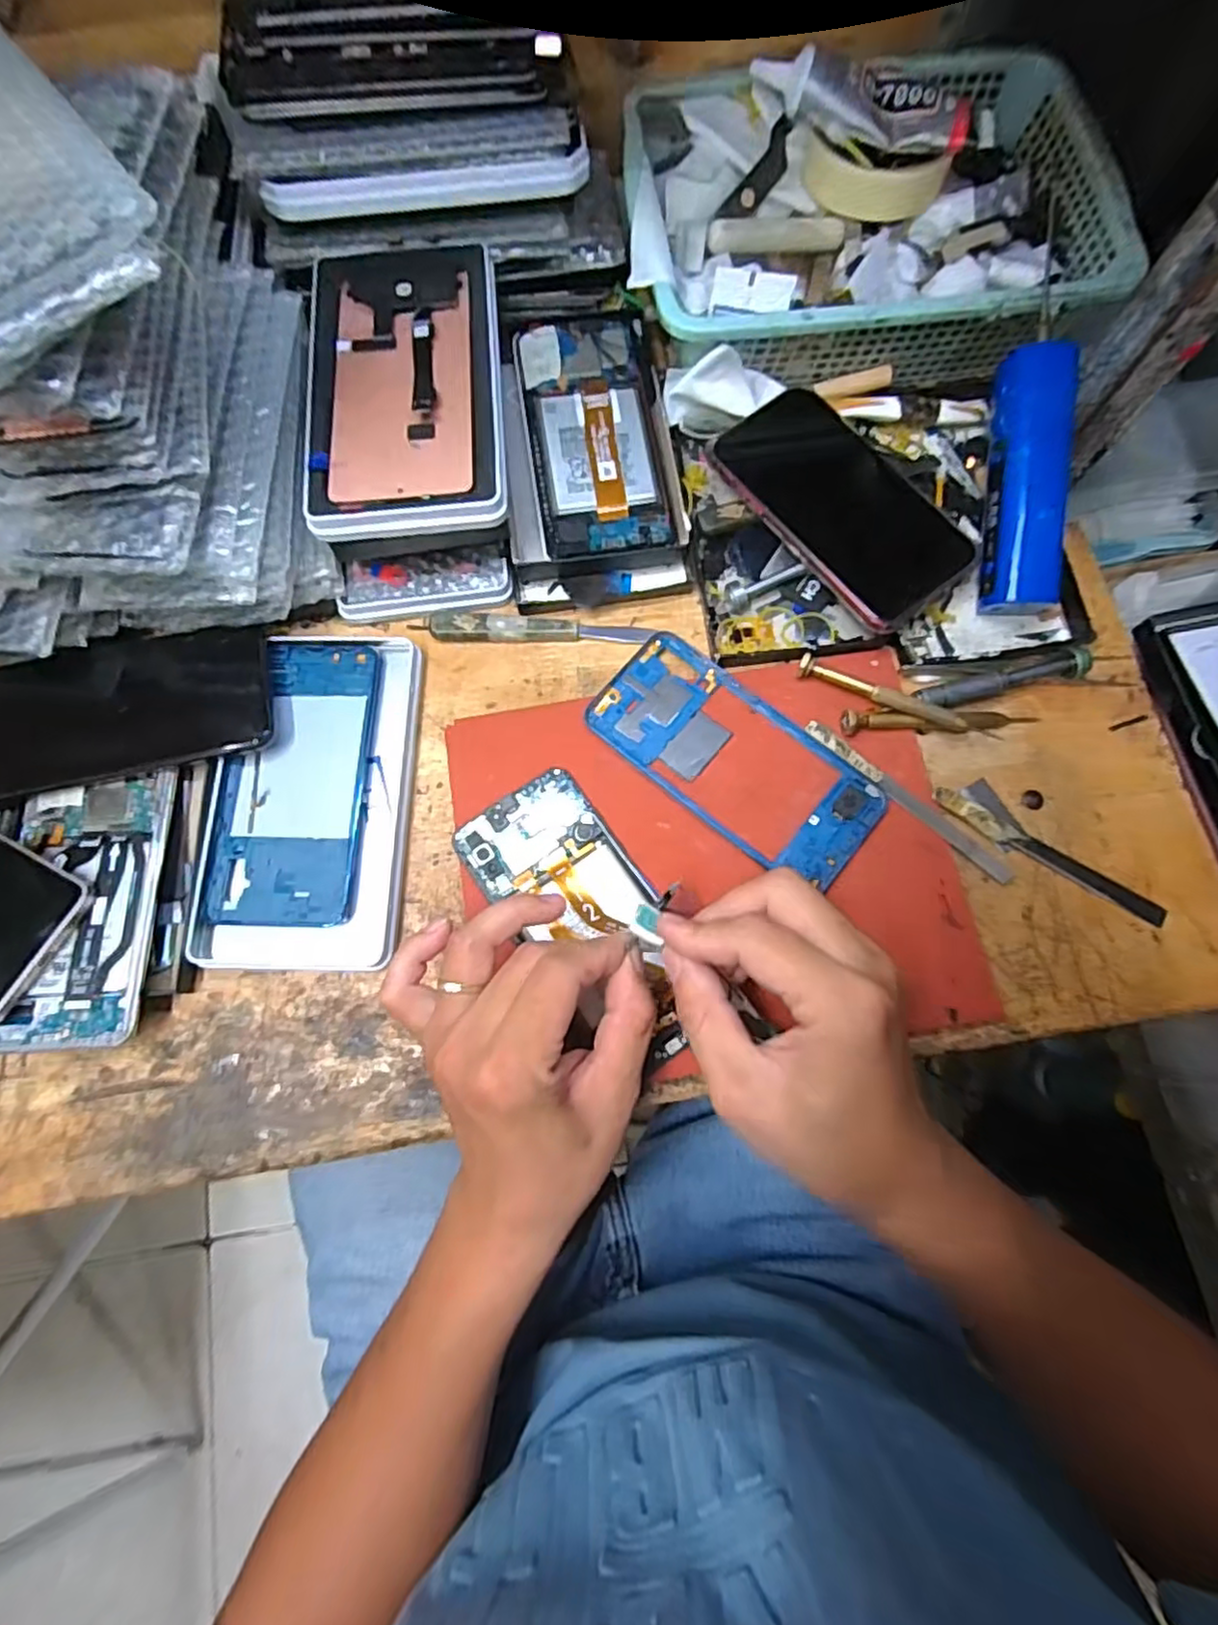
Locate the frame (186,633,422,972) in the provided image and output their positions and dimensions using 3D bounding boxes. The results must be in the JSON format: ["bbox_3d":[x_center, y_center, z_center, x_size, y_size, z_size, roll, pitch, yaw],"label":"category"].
[{"bbox_3d":[-0.158,-0.010,0.364,0.103,0.018,0.182,1,76,1],"label":"frame"}]

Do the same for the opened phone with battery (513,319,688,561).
[{"bbox_3d":[-0.007,-0.223,0.403,0.079,0.008,0.158,-9,78,-3],"label":"opened phone with battery"}]

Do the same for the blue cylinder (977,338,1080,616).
[{"bbox_3d":[0.225,-0.177,0.367,0.035,0.030,0.136,1,95,0],"label":"blue cylinder"}]

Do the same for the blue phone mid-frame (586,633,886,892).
[{"bbox_3d":[0.067,-0.029,0.366,0.159,0.004,0.073,38,79,11],"label":"blue phone mid-frame"}]

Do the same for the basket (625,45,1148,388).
[{"bbox_3d":[0.148,-0.357,0.401,0.271,0.066,0.195,-2,76,0],"label":"basket"}]

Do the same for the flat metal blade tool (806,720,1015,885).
[{"bbox_3d":[0.157,-0.007,0.357,0.127,0.004,0.009,40,79,10],"label":"flat metal blade tool"}]

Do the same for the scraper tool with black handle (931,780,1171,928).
[{"bbox_3d":[0.231,0.020,0.360,0.125,0.011,0.026,37,79,9],"label":"scraper tool with black handle"}]

